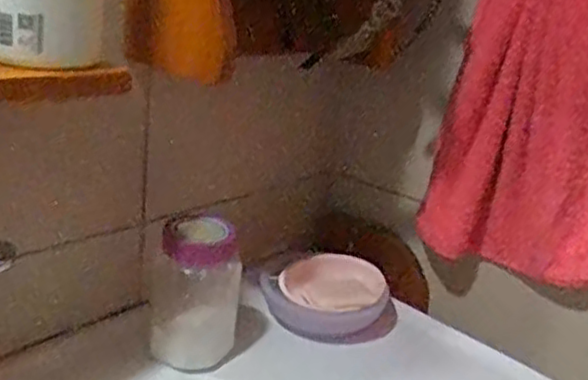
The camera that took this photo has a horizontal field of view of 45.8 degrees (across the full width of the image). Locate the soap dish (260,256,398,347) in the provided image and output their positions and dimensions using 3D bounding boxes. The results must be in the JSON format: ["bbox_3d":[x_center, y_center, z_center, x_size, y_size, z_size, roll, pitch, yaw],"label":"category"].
[{"bbox_3d":[0.036,0.116,0.723,0.129,0.061,0.100,14,19,19],"label":"soap dish"}]

